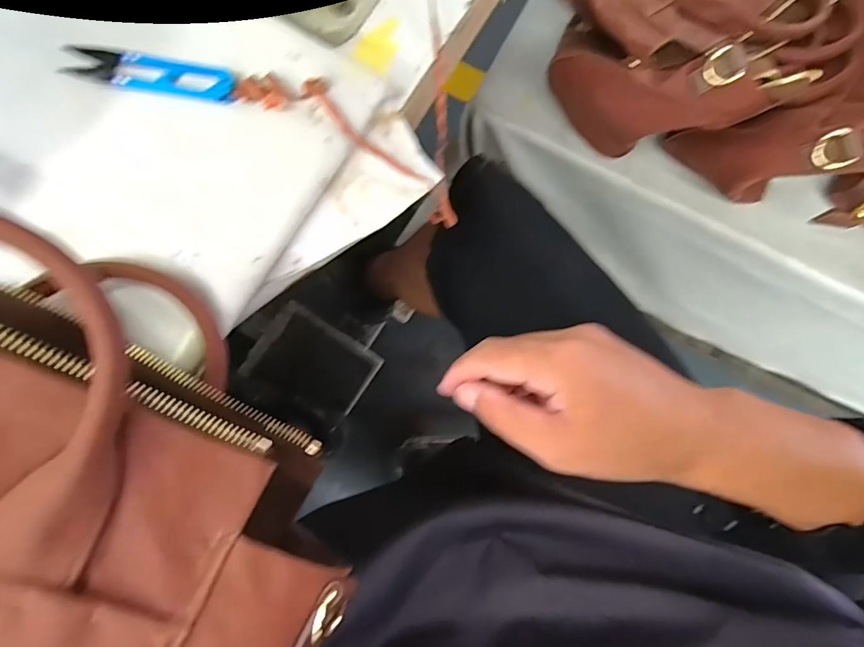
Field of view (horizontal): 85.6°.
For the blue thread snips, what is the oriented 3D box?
[{"bbox_3d":[-0.157,-0.141,0.260,0.100,0.009,0.023,11,80,1],"label":"blue thread snips"}]

